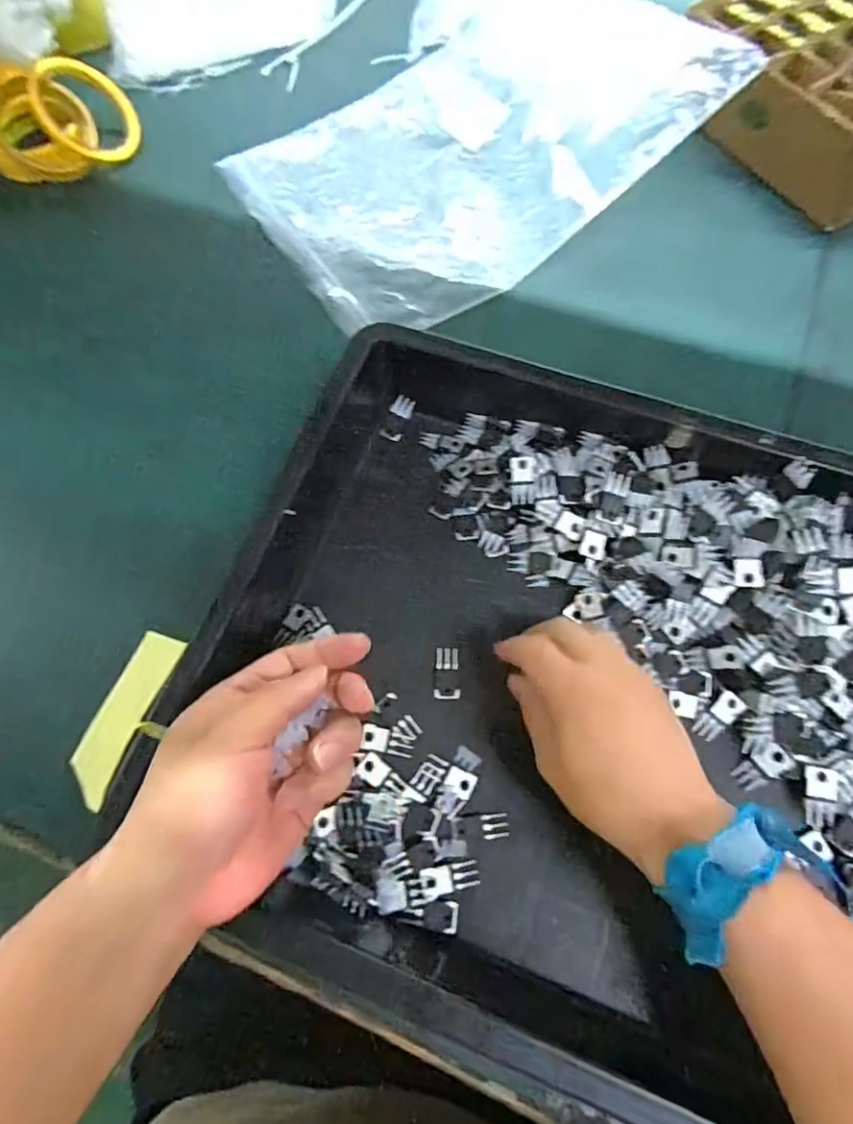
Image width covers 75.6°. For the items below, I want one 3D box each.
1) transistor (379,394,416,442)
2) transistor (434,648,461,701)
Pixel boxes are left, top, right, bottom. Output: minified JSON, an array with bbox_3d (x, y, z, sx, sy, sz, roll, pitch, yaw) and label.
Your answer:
[{"bbox_3d":[-0.022,-0.113,0.433,0.018,0.004,0.035,25,99,-7],"label":"transistor"},{"bbox_3d":[0.014,0.075,0.372,0.017,0.004,0.035,0,69,1],"label":"transistor"}]

